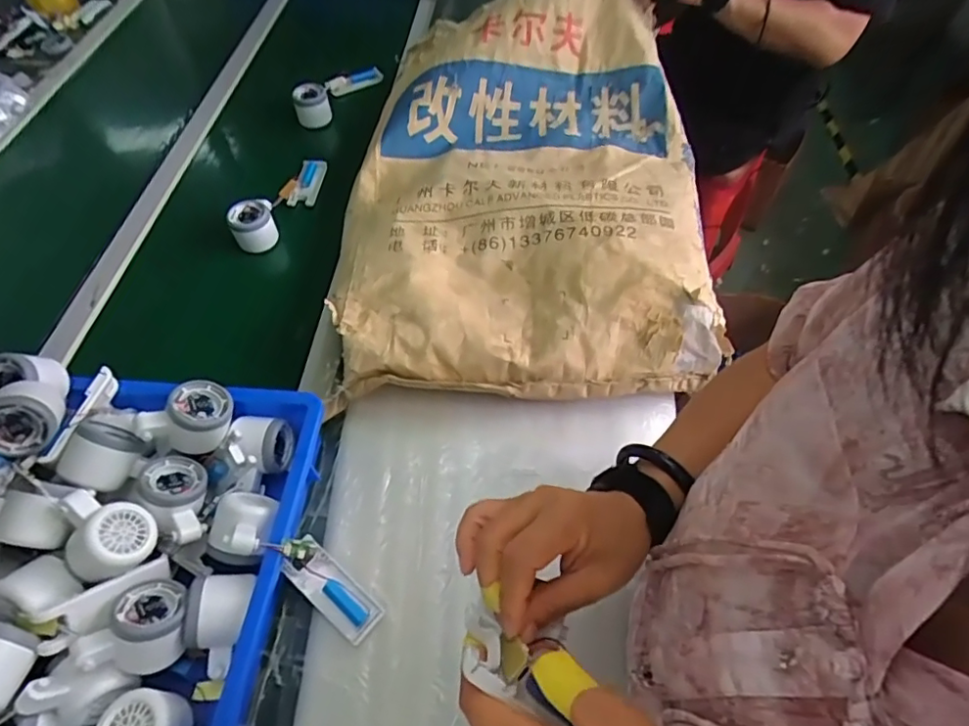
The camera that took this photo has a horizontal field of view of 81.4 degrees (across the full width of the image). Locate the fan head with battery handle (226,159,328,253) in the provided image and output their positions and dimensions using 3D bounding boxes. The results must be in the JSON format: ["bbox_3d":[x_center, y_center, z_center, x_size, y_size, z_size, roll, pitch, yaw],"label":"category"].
[{"bbox_3d":[-0.302,-0.253,0.853,0.074,0.046,0.205,17,57,13],"label":"fan head with battery handle"}]

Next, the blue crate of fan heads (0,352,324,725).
[{"bbox_3d":[-0.446,0.162,0.499,0.527,0.137,0.366,4,55,3],"label":"blue crate of fan heads"}]

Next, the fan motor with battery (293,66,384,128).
[{"bbox_3d":[-0.262,-0.509,1.023,0.057,0.065,0.187,24,59,17],"label":"fan motor with battery"}]

